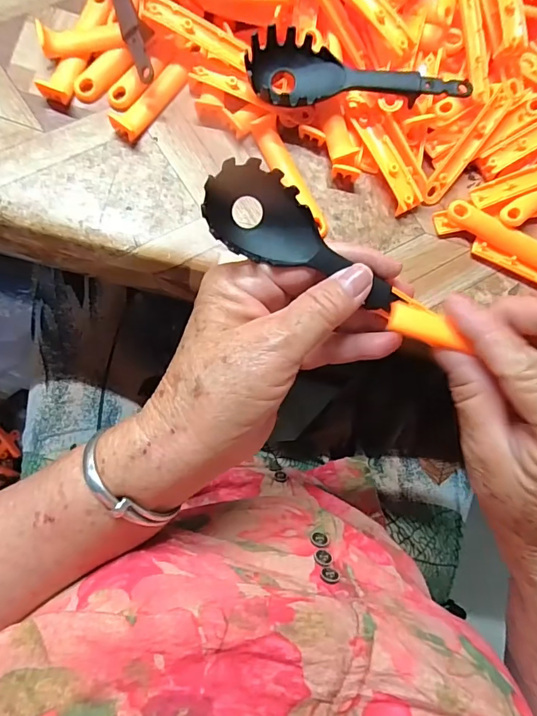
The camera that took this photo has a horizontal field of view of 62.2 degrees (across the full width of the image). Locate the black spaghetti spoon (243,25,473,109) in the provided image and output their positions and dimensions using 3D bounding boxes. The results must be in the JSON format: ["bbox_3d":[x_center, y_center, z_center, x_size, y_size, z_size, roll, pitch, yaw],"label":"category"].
[{"bbox_3d":[0.050,-0.162,0.258,0.124,0.025,0.029,5,86,-6],"label":"black spaghetti spoon"}]

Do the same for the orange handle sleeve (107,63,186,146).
[{"bbox_3d":[-0.068,-0.151,0.259,0.016,0.009,0.056,39,83,-2],"label":"orange handle sleeve"}]

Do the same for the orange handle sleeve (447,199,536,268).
[{"bbox_3d":[0.143,-0.074,0.271,0.074,0.011,0.014,30,84,-4],"label":"orange handle sleeve"}]

